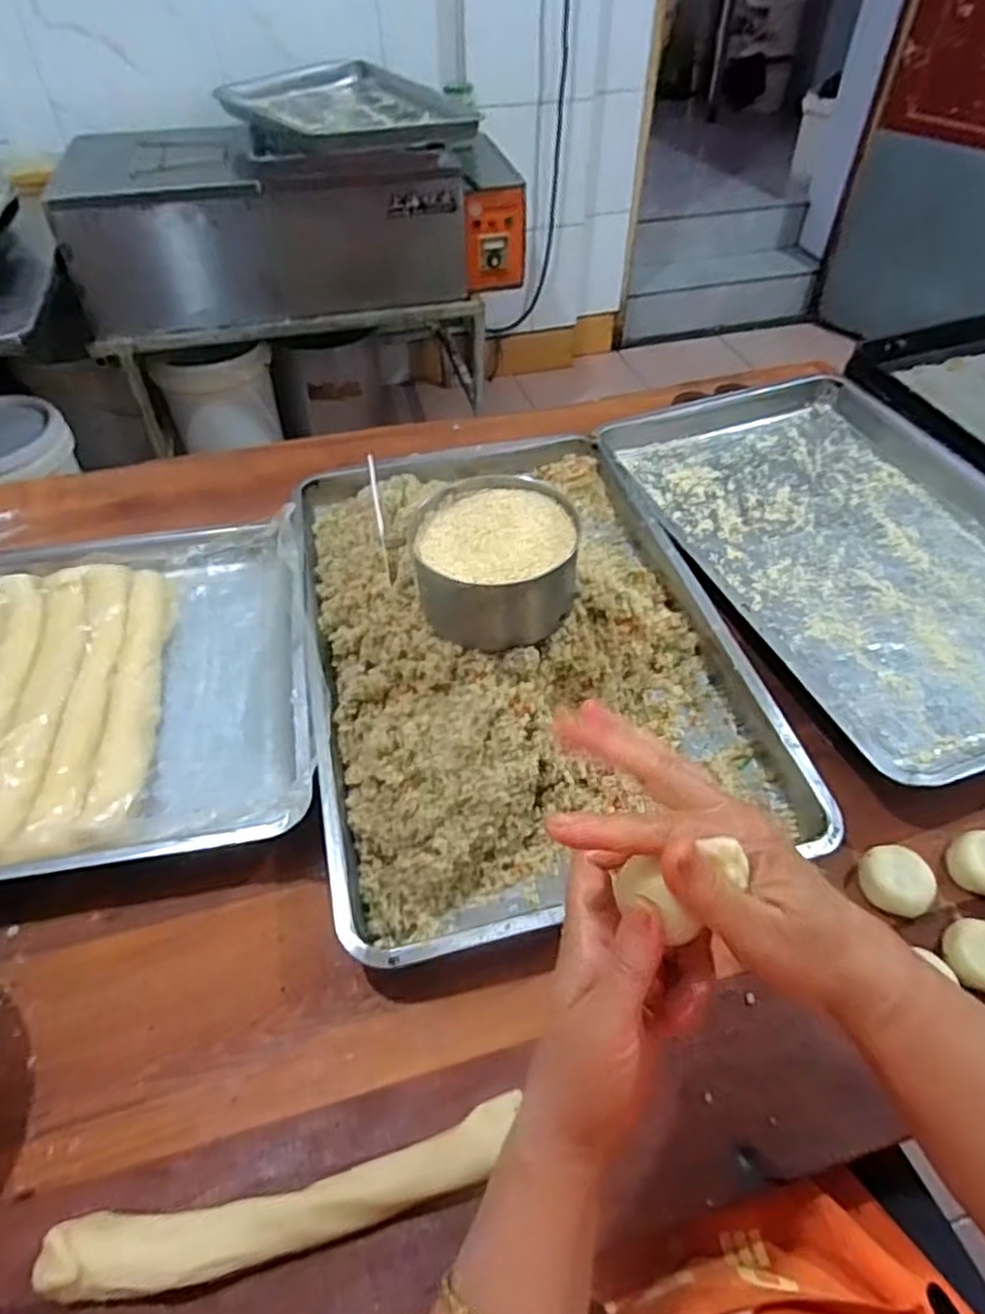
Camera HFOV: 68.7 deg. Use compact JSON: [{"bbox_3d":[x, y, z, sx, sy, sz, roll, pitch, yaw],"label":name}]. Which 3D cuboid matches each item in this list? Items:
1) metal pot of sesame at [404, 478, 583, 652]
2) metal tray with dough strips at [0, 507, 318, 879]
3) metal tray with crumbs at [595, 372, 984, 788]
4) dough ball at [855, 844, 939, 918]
[{"bbox_3d":[0.001,-0.083,0.615,0.136,0.080,0.125,0,48,0],"label":"metal pot of sesame"},{"bbox_3d":[-0.467,0.036,0.669,0.589,0.065,0.385,-7,49,-8],"label":"metal tray with dough strips"},{"bbox_3d":[0.408,-0.138,0.818,0.403,0.052,0.607,-14,50,-14],"label":"metal tray with crumbs"},{"bbox_3d":[0.314,0.174,0.560,0.053,0.021,0.053,1,48,-1],"label":"dough ball"}]

